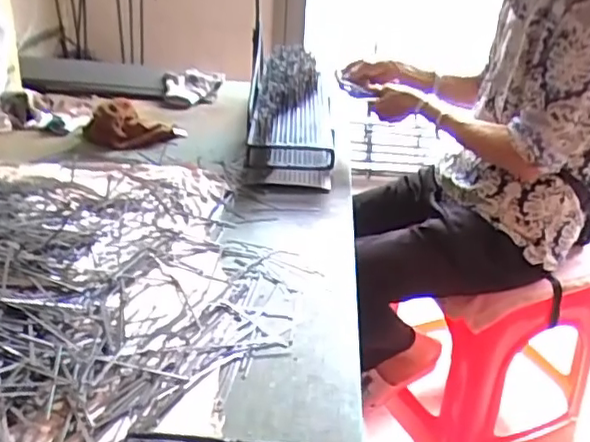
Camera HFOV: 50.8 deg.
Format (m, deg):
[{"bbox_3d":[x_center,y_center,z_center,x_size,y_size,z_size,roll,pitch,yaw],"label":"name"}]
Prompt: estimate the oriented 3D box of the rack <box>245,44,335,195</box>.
[{"bbox_3d":[-0.014,-0.225,1.273,0.150,0.133,0.518,2,27,-3],"label":"rack"}]

